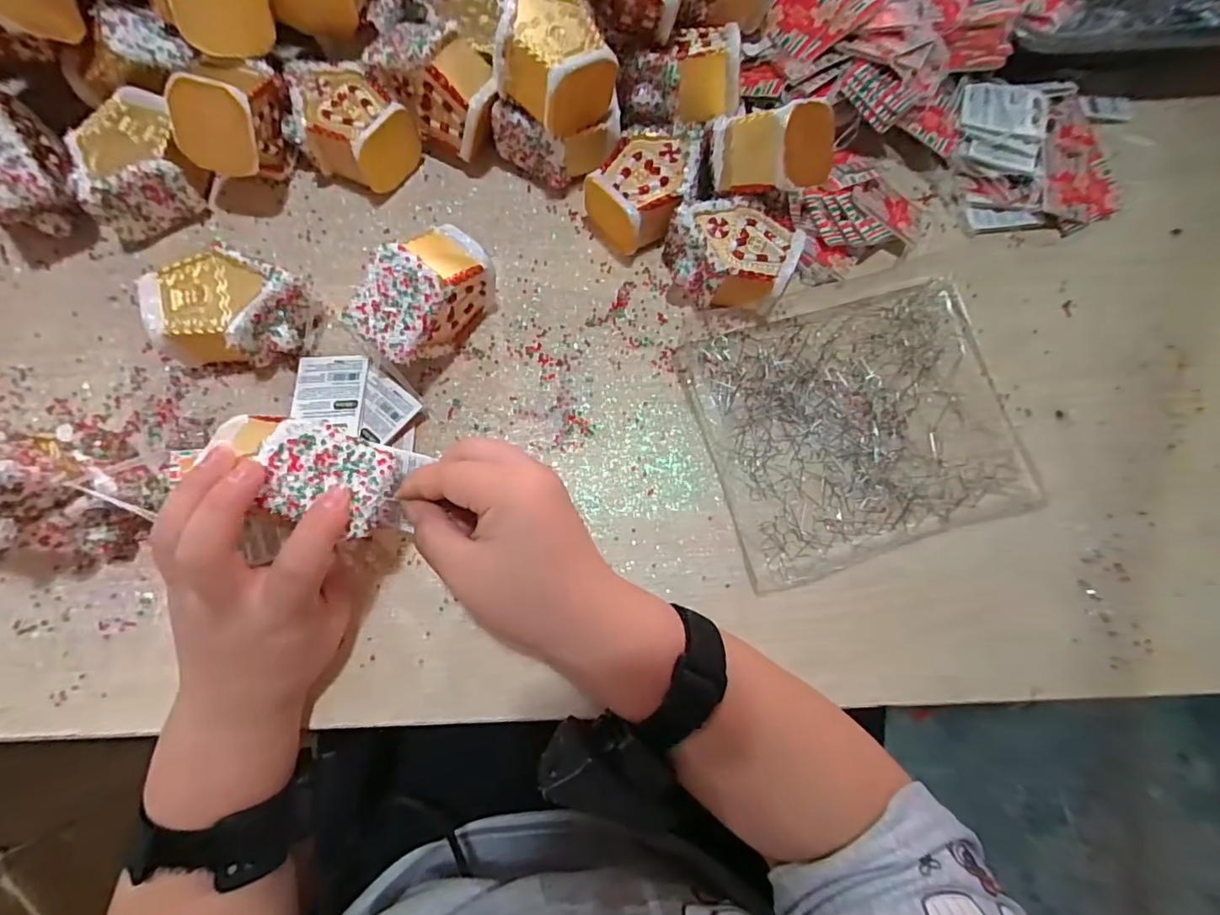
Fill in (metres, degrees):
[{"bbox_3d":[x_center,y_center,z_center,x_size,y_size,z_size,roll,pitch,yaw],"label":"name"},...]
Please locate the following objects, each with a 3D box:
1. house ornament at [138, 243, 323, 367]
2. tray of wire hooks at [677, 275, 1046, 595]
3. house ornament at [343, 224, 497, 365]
[{"bbox_3d":[-0.228,-0.085,0.329,0.076,0.042,0.065,14,77,0],"label":"house ornament"},{"bbox_3d":[0.166,-0.023,0.362,0.203,0.016,0.167,-15,79,-6],"label":"tray of wire hooks"},{"bbox_3d":[-0.113,-0.096,0.333,0.047,0.068,0.089,34,79,5],"label":"house ornament"}]

